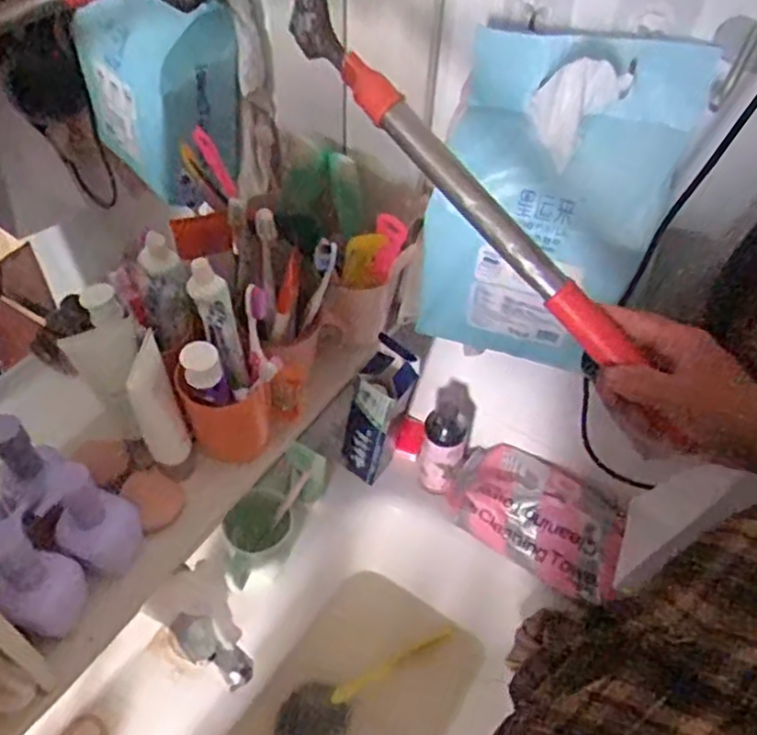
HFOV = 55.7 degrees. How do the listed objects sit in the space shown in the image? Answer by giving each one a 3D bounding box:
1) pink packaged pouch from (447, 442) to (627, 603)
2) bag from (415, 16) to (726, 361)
[{"bbox_3d":[0.195,0.183,0.896,0.219,0.080,0.131,30,90,19],"label":"pink packaged pouch"},{"bbox_3d":[0.129,-0.123,0.564,0.171,0.272,0.069,19,27,9],"label":"bag"}]

